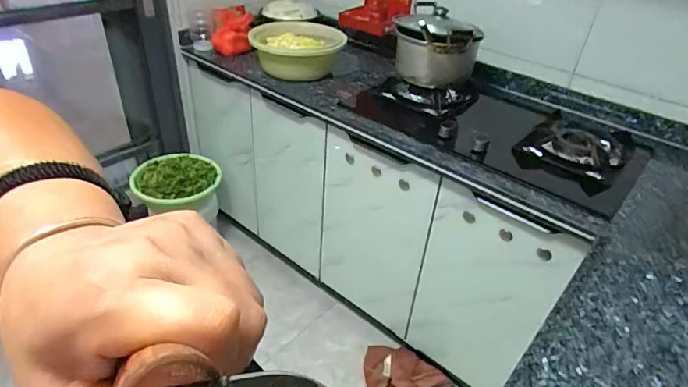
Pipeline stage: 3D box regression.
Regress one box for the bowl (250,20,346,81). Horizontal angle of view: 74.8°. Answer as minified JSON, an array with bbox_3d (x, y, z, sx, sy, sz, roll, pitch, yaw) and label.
[{"bbox_3d":[-0.165,-0.491,1.569,0.297,0.141,0.394,-7,36,-13],"label":"bowl"}]

